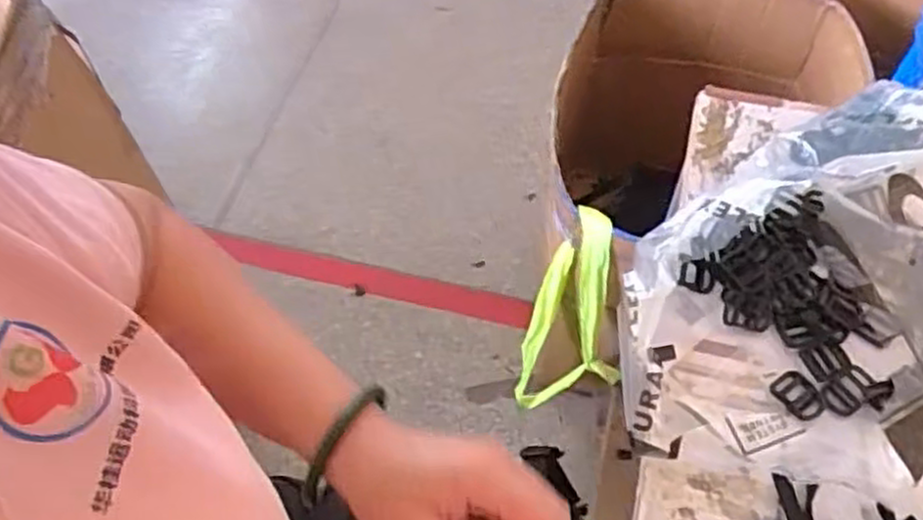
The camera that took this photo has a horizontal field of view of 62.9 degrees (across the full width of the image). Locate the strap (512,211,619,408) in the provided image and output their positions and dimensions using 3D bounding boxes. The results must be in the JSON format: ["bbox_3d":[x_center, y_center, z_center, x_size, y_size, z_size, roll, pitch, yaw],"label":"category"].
[{"bbox_3d":[0.154,0.090,1.085,0.147,0.388,0.109,-1,58,2],"label":"strap"}]

